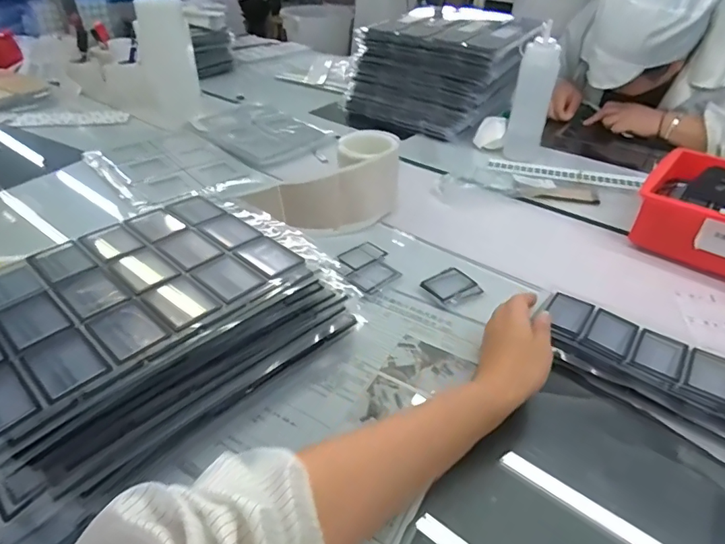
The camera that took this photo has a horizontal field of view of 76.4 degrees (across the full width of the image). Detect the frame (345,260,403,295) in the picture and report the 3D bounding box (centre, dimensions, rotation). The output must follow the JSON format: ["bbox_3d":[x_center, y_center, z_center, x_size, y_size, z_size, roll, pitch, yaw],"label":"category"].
[{"bbox_3d":[0.014,0.004,0.595,0.068,0.010,0.042,-30,48,-33],"label":"frame"}]

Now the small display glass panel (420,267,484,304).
[{"bbox_3d":[0.112,0.018,0.583,0.059,0.004,0.056,-21,44,-26],"label":"small display glass panel"}]

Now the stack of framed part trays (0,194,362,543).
[{"bbox_3d":[-0.204,0.054,0.434,0.222,0.111,0.322,29,46,31],"label":"stack of framed part trays"}]

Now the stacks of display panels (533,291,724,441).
[{"bbox_3d":[0.314,0.107,0.454,0.277,0.038,0.084,27,45,28],"label":"stacks of display panels"}]

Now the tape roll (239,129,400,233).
[{"bbox_3d":[-0.030,-0.123,0.678,0.098,0.091,0.264,24,44,26],"label":"tape roll"}]

